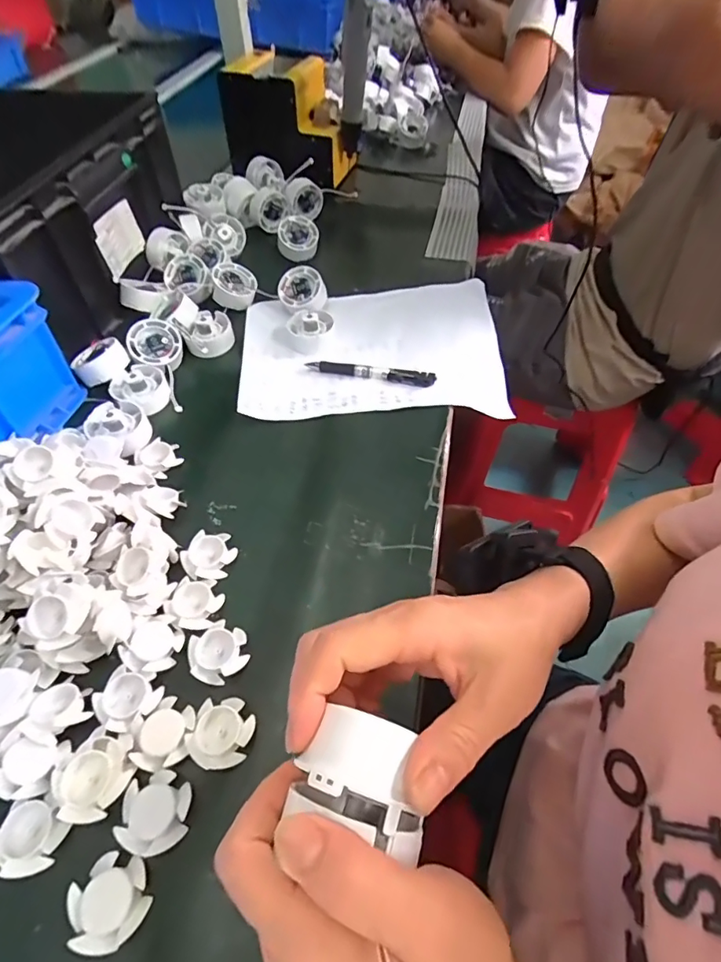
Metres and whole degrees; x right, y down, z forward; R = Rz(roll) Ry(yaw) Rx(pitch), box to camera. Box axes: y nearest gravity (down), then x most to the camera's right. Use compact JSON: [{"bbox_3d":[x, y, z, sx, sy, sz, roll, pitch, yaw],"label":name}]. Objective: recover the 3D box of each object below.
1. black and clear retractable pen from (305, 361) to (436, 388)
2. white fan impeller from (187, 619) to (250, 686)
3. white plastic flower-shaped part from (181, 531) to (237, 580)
[{"bbox_3d":[0.011,-0.119,0.519,0.137,0.013,0.018,11,53,8],"label":"black and clear retractable pen"},{"bbox_3d":[-0.099,0.120,0.341,0.039,0.011,0.036,-27,57,-19],"label":"white fan impeller"},{"bbox_3d":[-0.122,0.061,0.389,0.037,0.012,0.039,11,53,9],"label":"white plastic flower-shaped part"}]

